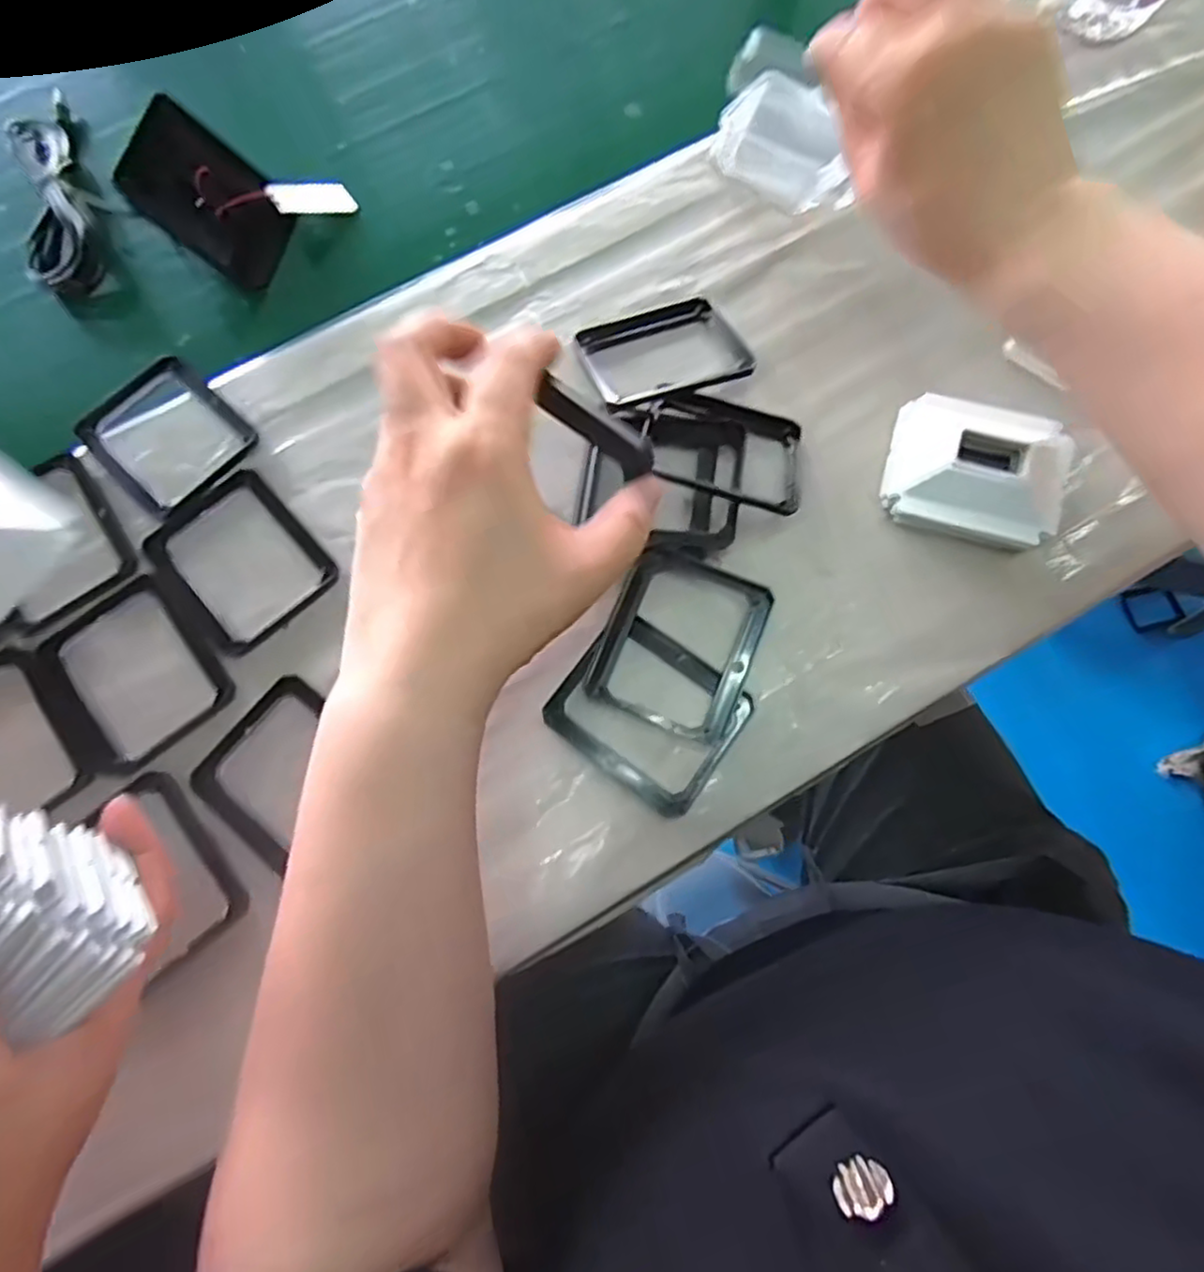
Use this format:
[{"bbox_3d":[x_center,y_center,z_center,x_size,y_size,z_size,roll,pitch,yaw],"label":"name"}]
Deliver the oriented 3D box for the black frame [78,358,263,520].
[{"bbox_3d":[-0.232,-0.108,0.363,0.082,0.009,0.067,41,79,12],"label":"black frame"}]

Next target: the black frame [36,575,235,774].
[{"bbox_3d":[-0.227,0.017,0.330,0.070,0.011,0.090,-38,77,-9],"label":"black frame"}]

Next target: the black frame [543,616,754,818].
[{"bbox_3d":[0.022,0.035,0.321,0.080,0.008,0.068,36,78,11],"label":"black frame"}]

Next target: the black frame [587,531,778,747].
[{"bbox_3d":[0.037,0.000,0.325,0.072,0.012,0.087,25,77,8],"label":"black frame"}]

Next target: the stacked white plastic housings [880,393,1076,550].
[{"bbox_3d":[0.182,-0.080,0.333,0.079,0.034,0.064,17,76,6],"label":"stacked white plastic housings"}]

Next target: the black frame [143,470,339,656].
[{"bbox_3d":[-0.182,-0.040,0.344,0.068,0.005,0.086,-40,77,-9],"label":"black frame"}]

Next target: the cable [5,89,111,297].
[{"bbox_3d":[-0.333,-0.273,0.417,0.048,0.022,0.141,-25,75,-5],"label":"cable"}]

